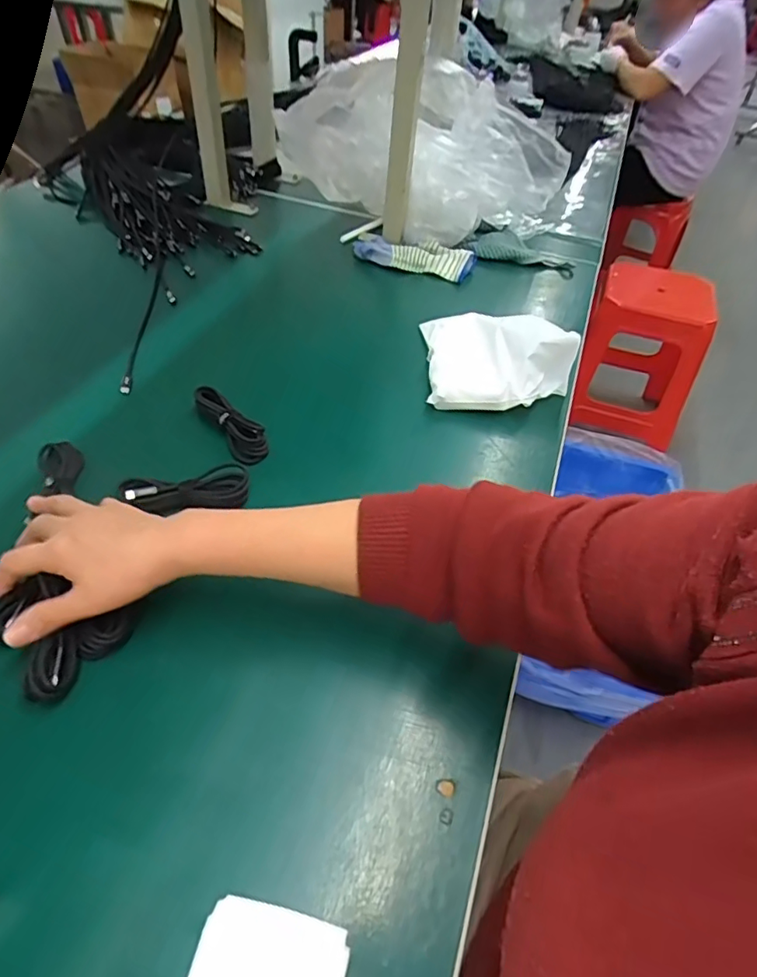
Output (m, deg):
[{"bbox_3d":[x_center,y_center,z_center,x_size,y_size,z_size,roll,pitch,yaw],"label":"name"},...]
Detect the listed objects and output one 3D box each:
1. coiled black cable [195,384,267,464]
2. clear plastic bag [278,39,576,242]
[{"bbox_3d":[-0.153,-0.068,0.562,0.032,0.025,0.107,-28,55,-28],"label":"coiled black cable"},{"bbox_3d":[0.074,-0.511,0.851,0.430,0.222,0.155,11,47,5],"label":"clear plastic bag"}]

